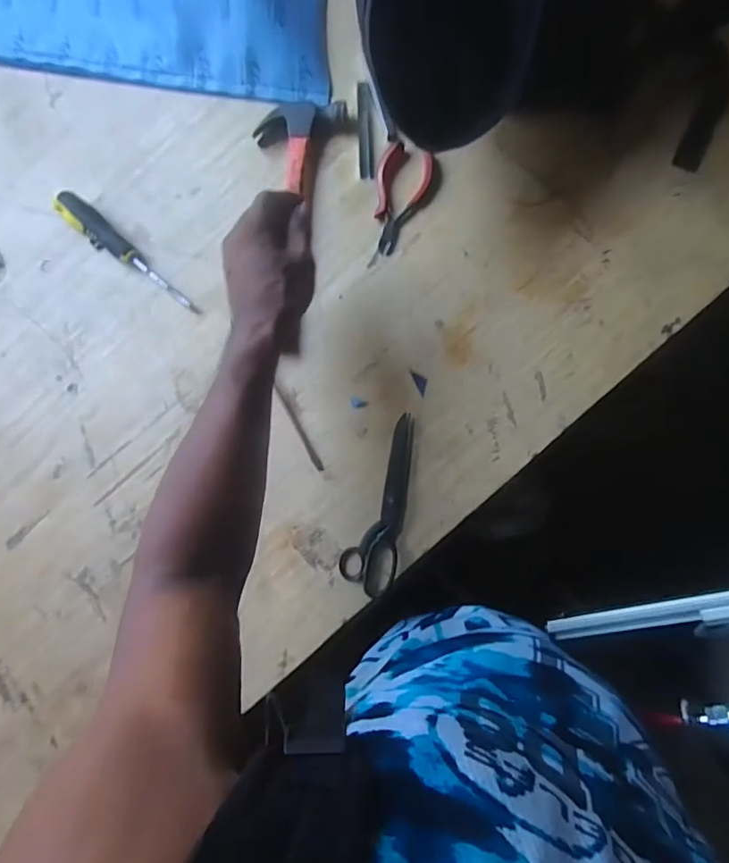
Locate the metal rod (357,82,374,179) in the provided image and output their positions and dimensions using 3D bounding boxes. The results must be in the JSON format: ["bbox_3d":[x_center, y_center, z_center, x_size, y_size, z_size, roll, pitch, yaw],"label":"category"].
[{"bbox_3d":[0.002,-0.332,0.565,0.017,0.004,0.105,-2,97,7],"label":"metal rod"}]

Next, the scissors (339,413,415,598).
[{"bbox_3d":[0.026,0.078,0.545,0.056,0.006,0.190,18,99,4],"label":"scissors"}]

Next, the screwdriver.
[{"bbox_3d":[-0.269,-0.194,0.570,0.193,0.031,0.031,43,100,0],"label":"screwdriver"}]

